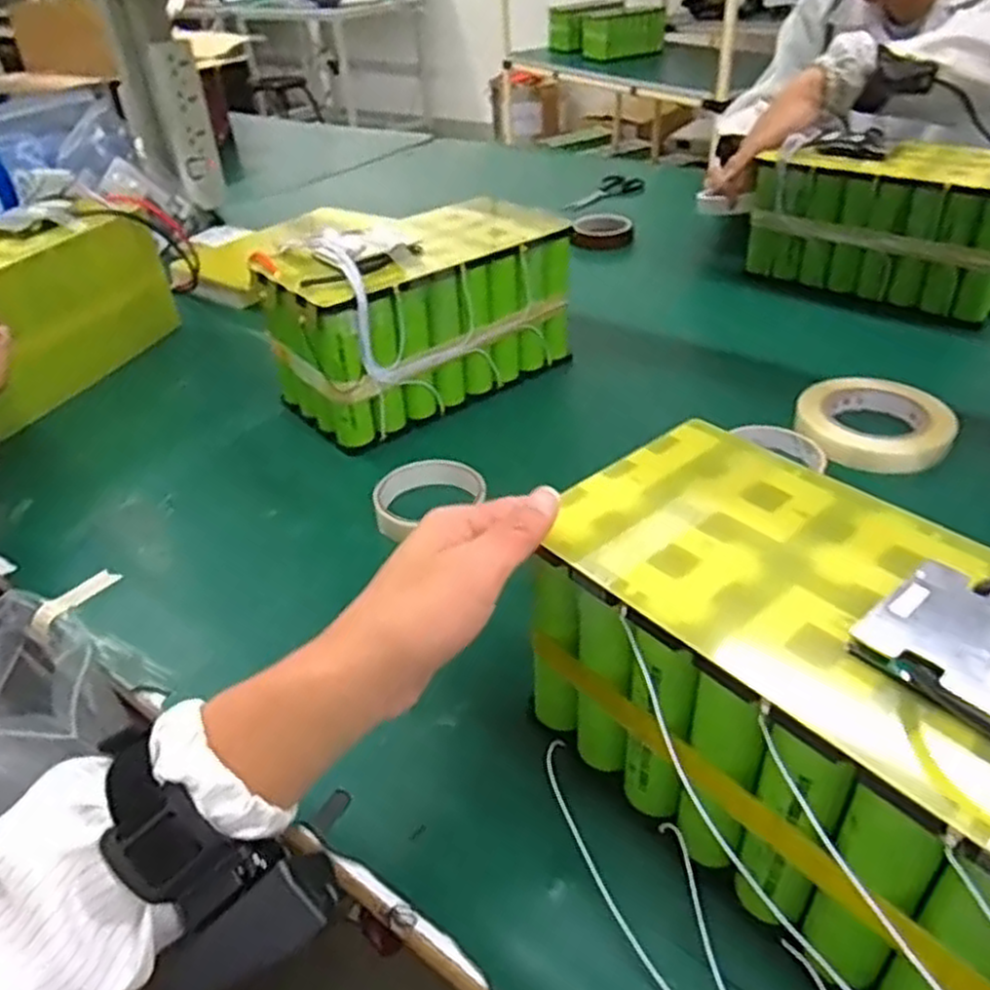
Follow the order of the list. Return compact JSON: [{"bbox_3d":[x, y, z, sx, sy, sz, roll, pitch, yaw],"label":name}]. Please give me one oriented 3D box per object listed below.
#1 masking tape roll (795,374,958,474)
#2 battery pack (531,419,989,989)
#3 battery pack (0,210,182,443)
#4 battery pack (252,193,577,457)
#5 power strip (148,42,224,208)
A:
[{"bbox_3d":[0.329,-0.067,0.671,0.118,0.034,0.118,-3,38,2],"label":"masking tape roll"},{"bbox_3d":[0.151,0.089,0.340,0.133,0.136,0.264,-30,45,-29],"label":"battery pack"},{"bbox_3d":[-0.496,-0.196,0.814,0.129,0.150,0.282,8,40,14],"label":"battery pack"},{"bbox_3d":[-0.070,-0.178,0.733,0.266,0.154,0.124,-27,44,-27],"label":"battery pack"},{"bbox_3d":[-0.466,-0.556,1.160,0.070,0.217,0.045,-16,40,-15],"label":"power strip"}]

